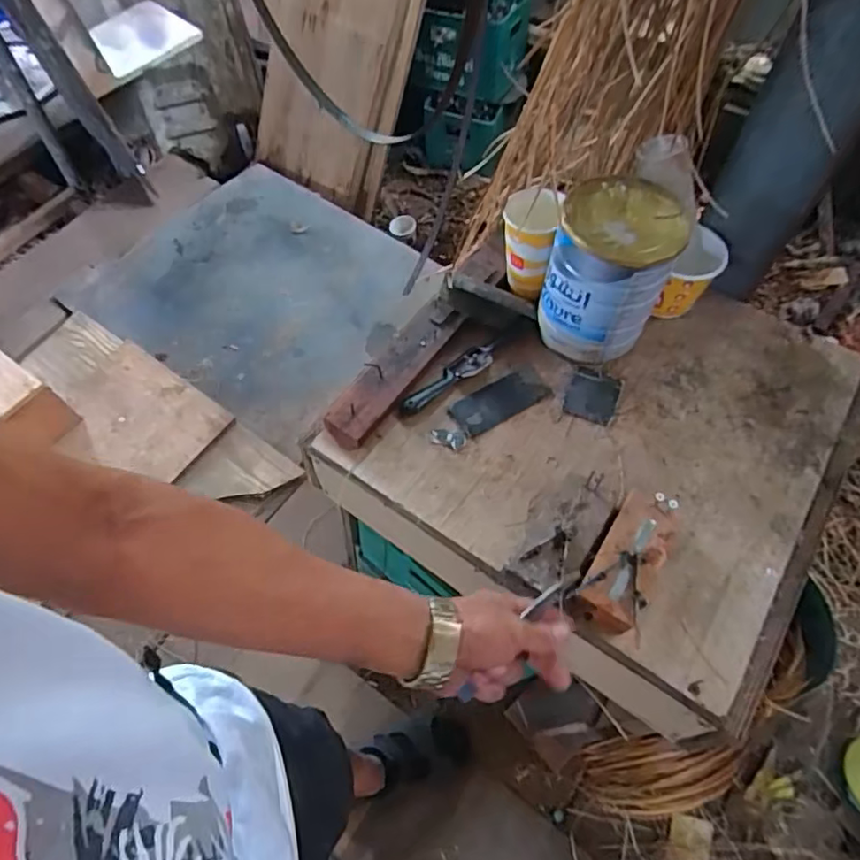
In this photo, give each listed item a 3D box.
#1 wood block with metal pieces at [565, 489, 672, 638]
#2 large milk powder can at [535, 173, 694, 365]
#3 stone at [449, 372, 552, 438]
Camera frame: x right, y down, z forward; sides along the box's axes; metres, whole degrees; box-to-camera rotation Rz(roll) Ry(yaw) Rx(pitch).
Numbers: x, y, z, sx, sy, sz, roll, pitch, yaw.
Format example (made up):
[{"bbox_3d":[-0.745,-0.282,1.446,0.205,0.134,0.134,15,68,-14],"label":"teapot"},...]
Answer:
[{"bbox_3d":[0.185,0.123,0.542,0.066,0.038,0.134,32,65,17],"label":"wood block with metal pieces"},{"bbox_3d":[0.192,-0.168,0.643,0.116,0.154,0.109,0,60,0],"label":"large milk powder can"},{"bbox_3d":[0.078,-0.032,0.658,0.107,0.011,0.046,-29,64,-15],"label":"stone"}]

